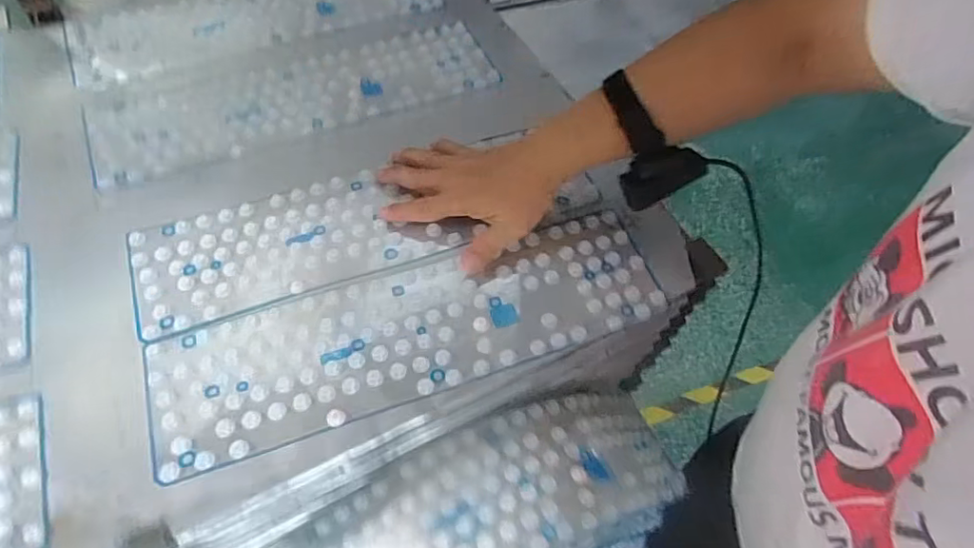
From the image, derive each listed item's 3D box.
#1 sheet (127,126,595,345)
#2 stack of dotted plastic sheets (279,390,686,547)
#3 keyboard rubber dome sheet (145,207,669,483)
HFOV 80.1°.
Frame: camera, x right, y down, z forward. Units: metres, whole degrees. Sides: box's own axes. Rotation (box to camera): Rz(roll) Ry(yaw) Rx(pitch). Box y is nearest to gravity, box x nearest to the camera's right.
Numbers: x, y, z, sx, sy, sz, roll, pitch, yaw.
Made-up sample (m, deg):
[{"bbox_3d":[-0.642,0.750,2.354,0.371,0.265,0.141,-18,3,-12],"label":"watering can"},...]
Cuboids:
[{"bbox_3d":[-0.103,-0.044,0.533,0.408,0.013,0.123,-12,59,-11],"label":"sheet"},{"bbox_3d":[0.016,0.211,0.495,0.357,0.100,0.152,-21,61,-17],"label":"stack of dotted plastic sheets"},{"bbox_3d":[-0.056,0.039,0.487,0.417,0.010,0.122,-16,60,-13],"label":"keyboard rubber dome sheet"}]

